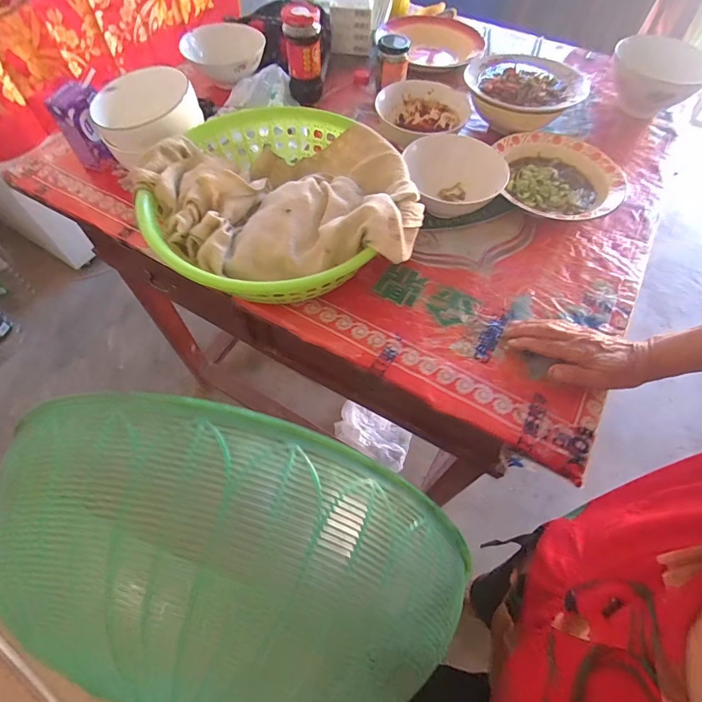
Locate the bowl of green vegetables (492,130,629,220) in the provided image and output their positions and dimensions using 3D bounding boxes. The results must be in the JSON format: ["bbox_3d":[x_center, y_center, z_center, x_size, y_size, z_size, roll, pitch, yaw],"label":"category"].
[{"bbox_3d":[0.339,-0.277,0.644,0.199,0.045,0.198,1,59,-1],"label":"bowl of green vegetables"}]

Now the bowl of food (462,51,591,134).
[{"bbox_3d":[0.294,-0.437,0.711,0.185,0.094,0.186,1,59,-1],"label":"bowl of food"}]

